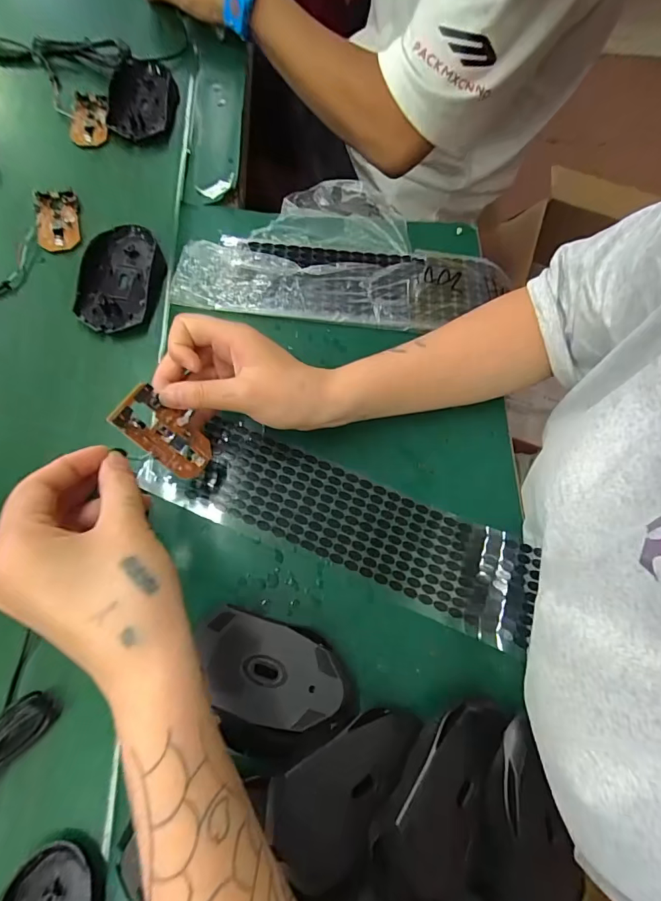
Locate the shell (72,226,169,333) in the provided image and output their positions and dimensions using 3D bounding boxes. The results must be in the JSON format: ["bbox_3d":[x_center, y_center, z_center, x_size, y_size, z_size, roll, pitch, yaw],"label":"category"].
[{"bbox_3d":[-0.190,-0.159,0.402,0.069,0.016,0.112,4,70,-3],"label":"shell"}]

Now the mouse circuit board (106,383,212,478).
[{"bbox_3d":[-0.112,-0.012,0.299,0.068,0.008,0.035,45,57,-29],"label":"mouse circuit board"}]

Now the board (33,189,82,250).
[{"bbox_3d":[-0.263,-0.222,0.420,0.037,0.012,0.066,-9,71,-7],"label":"board"}]

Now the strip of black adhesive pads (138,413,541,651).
[{"bbox_3d":[0.007,0.051,0.339,0.299,0.027,0.079,23,72,5],"label":"strip of black adhesive pads"}]

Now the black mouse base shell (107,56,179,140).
[{"bbox_3d":[-0.203,-0.386,0.469,0.063,0.021,0.102,2,70,-3],"label":"black mouse base shell"}]

